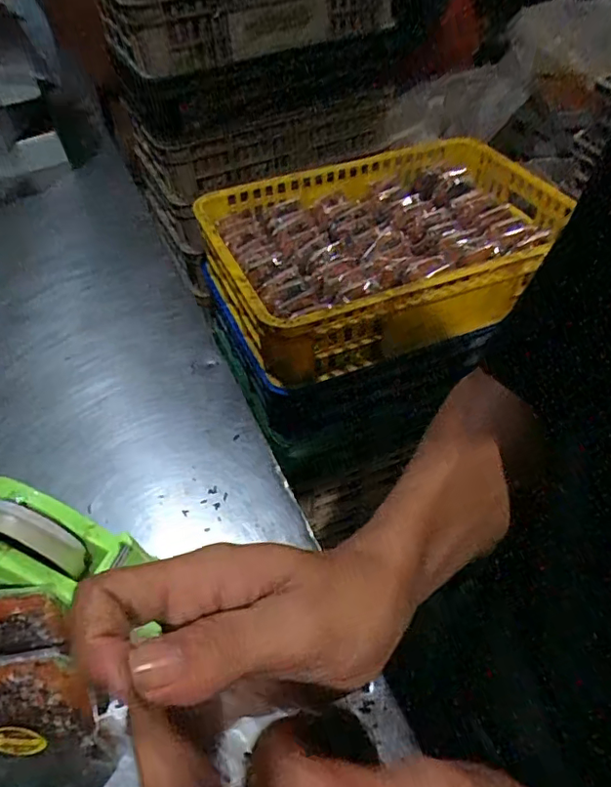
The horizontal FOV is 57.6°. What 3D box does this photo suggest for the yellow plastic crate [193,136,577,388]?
[{"bbox_3d":[0.145,-0.273,1.001,0.603,0.137,0.414,-21,49,-13],"label":"yellow plastic crate"}]

